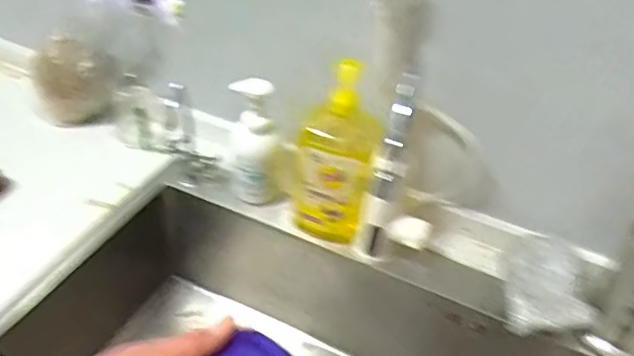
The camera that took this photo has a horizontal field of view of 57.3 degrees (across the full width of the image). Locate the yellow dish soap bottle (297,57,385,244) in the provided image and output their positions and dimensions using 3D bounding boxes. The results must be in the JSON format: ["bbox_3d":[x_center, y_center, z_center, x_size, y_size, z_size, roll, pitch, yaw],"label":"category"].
[{"bbox_3d":[0.027,-0.029,0.786,0.103,0.269,0.063,9,40,2],"label":"yellow dish soap bottle"}]

